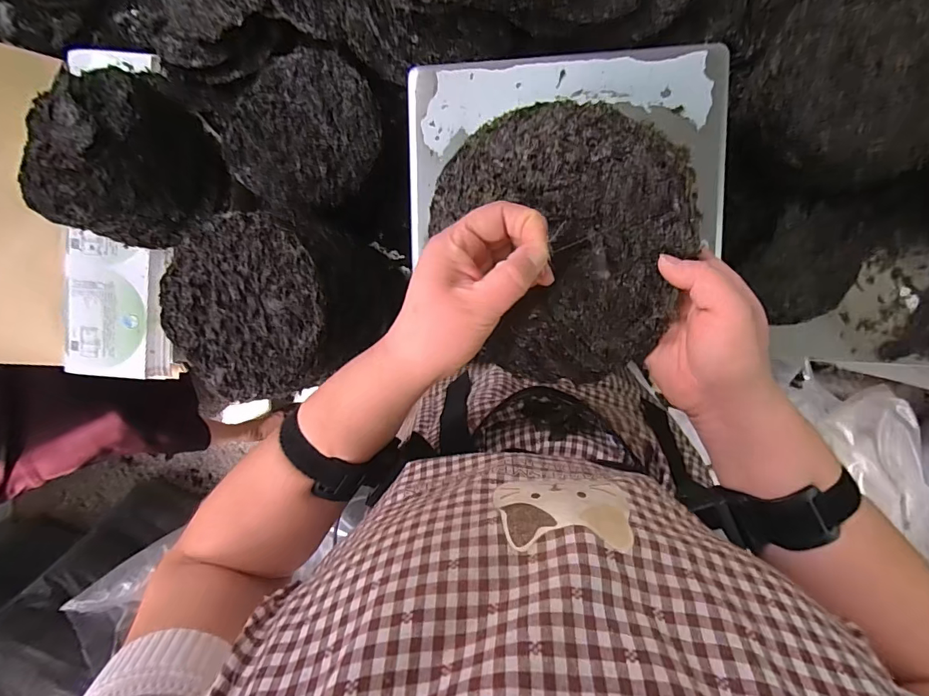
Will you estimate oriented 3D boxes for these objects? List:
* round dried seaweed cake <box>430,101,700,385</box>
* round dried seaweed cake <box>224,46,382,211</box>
[{"bbox_3d":[0.073,-0.075,0.334,0.178,0.016,0.199,-22,99,27],"label":"round dried seaweed cake"},{"bbox_3d":[-0.202,-0.274,0.568,0.190,0.013,0.189,0,90,2],"label":"round dried seaweed cake"}]

